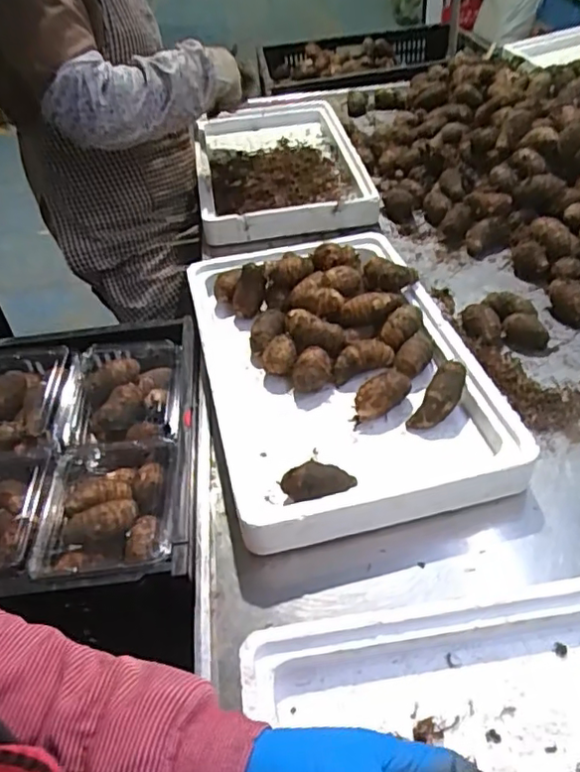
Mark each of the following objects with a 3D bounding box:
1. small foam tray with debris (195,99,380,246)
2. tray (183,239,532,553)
[{"bbox_3d":[-0.023,-0.440,1.173,0.315,0.058,0.514,-7,44,-1],"label":"small foam tray with debris"},{"bbox_3d":[0.051,-0.043,0.731,0.303,0.064,0.475,-12,46,-8],"label":"tray"}]

